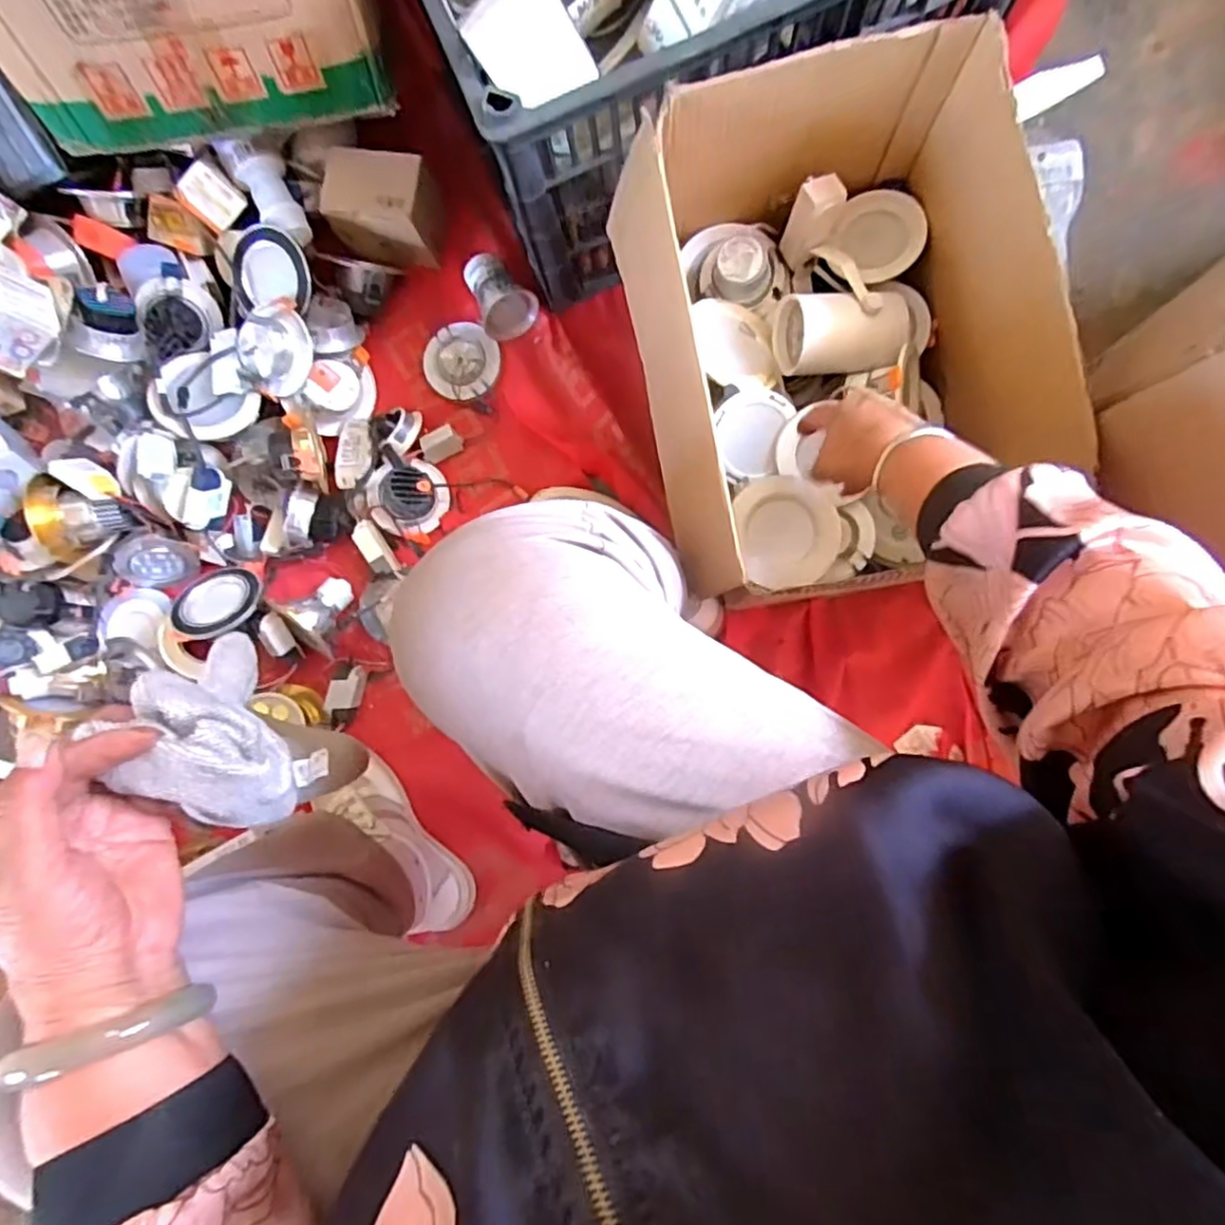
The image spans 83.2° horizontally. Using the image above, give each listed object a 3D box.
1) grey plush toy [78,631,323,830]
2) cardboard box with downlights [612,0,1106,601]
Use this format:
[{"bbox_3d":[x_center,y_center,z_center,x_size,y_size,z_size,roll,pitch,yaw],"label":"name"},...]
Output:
[{"bbox_3d":[-0.210,0.063,0.362,0.095,0.104,0.060,38,92,6],"label":"grey plush toy"},{"bbox_3d":[0.176,-0.222,0.594,0.288,0.201,0.376,-11,87,5],"label":"cardboard box with downlights"}]

